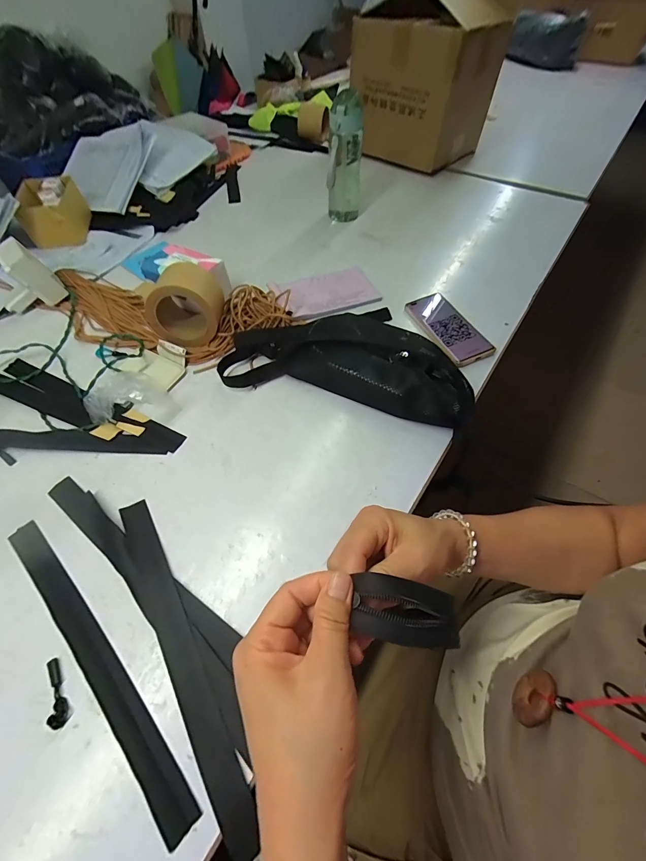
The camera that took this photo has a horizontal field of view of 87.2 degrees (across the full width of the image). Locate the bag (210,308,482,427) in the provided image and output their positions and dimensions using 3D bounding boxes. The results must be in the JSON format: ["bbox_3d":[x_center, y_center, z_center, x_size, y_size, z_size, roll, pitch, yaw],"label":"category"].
[{"bbox_3d":[0.040,-0.115,0.510,0.365,0.074,0.157,13,58,8],"label":"bag"}]

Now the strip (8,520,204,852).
[{"bbox_3d":[-0.237,0.223,0.344,0.351,0.005,0.031,39,65,22],"label":"strip"}]

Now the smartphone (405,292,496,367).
[{"bbox_3d":[0.212,-0.179,0.586,0.080,0.015,0.170,-19,59,-12],"label":"smartphone"}]

